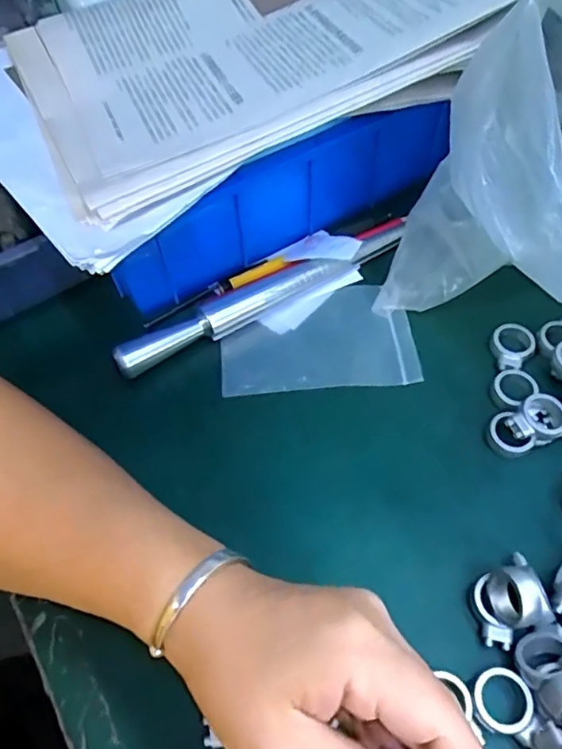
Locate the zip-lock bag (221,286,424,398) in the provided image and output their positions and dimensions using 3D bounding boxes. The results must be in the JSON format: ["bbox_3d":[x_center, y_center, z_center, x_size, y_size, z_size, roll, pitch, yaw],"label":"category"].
[{"bbox_3d":[0.023,-0.023,0.376,0.122,0.006,0.076,-5,56,-1],"label":"zip-lock bag"}]

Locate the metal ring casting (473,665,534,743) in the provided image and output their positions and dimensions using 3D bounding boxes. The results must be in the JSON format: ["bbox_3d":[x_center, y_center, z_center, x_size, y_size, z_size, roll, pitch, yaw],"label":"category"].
[{"bbox_3d":[0.099,0.147,0.258,0.025,0.007,0.027,-2,58,3],"label":"metal ring casting"}]

